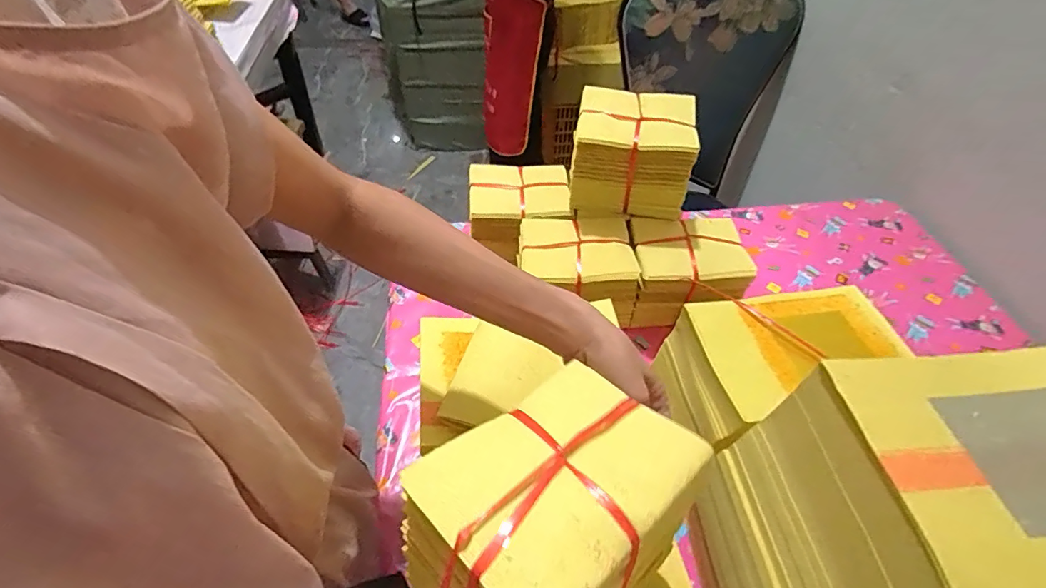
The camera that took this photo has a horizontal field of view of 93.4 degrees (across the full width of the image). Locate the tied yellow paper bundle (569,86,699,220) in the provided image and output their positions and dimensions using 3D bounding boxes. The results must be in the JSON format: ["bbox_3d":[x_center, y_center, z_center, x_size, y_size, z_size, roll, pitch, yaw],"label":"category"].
[{"bbox_3d":[0.158,-0.202,0.728,0.164,0.143,0.111,8,49,5],"label":"tied yellow paper bundle"}]

